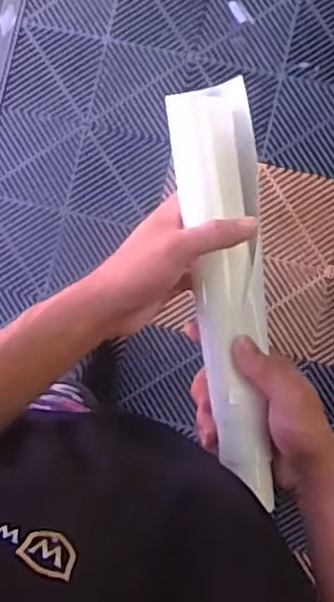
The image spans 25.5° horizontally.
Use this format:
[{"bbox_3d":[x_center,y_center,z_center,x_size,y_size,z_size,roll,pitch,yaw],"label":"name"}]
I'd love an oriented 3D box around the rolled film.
[{"bbox_3d":[0.049,-0.002,0.570,0.062,0.028,0.321,-6,94,0],"label":"rolled film"}]

